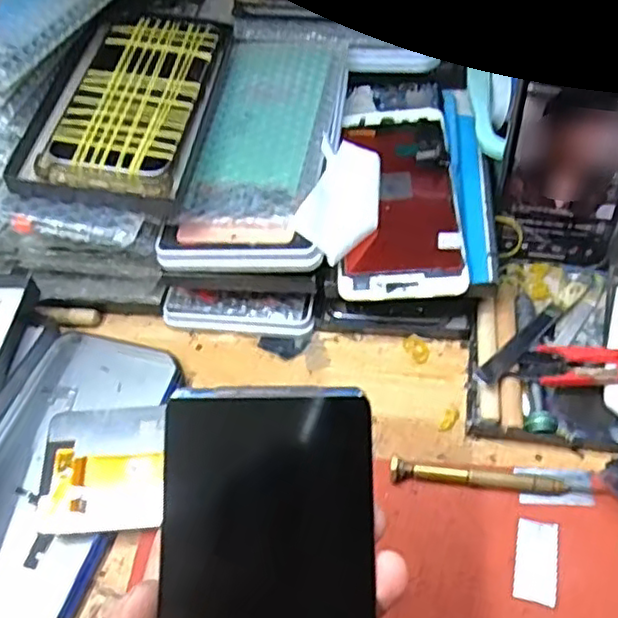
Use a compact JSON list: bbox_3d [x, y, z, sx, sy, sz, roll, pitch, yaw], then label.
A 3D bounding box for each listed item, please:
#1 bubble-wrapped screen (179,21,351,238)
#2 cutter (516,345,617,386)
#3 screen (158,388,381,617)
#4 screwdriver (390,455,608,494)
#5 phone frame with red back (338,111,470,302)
[{"bbox_3d":[-0.025,-0.119,0.431,0.084,0.016,0.183,4,54,9],"label":"bubble-wrapped screen"},{"bbox_3d":[0.169,0.032,0.377,0.092,0.014,0.026,3,54,8],"label":"cutter"},{"bbox_3d":[-0.013,0.104,0.210,0.068,0.007,0.153,-1,80,4],"label":"screen"},{"bbox_3d":[0.098,0.091,0.350,0.108,0.010,0.010,5,54,9],"label":"screwdriver"},{"bbox_3d":[0.056,-0.071,0.420,0.072,0.013,0.147,-2,53,4],"label":"phone frame with red back"}]

